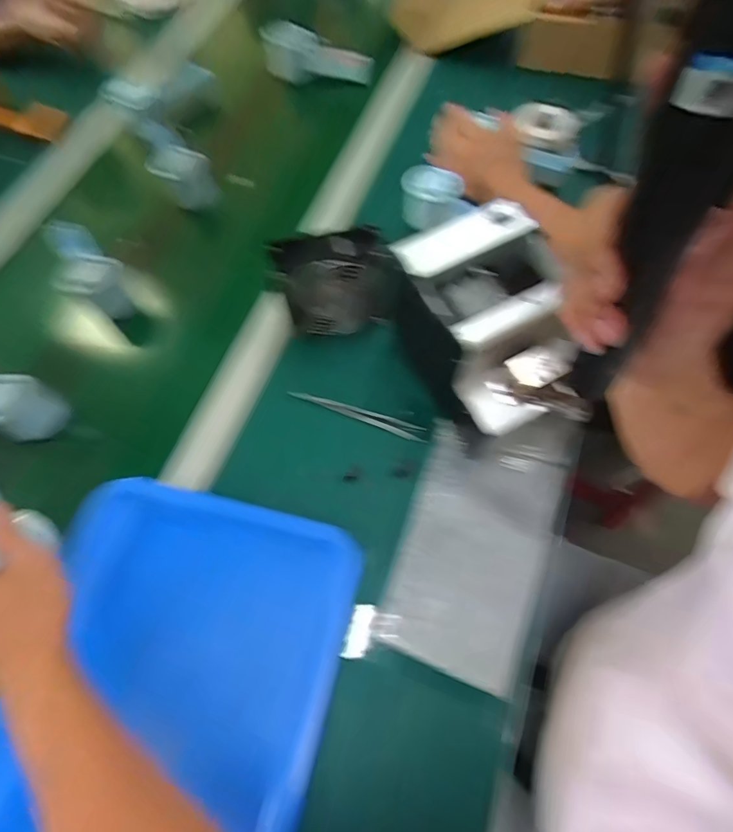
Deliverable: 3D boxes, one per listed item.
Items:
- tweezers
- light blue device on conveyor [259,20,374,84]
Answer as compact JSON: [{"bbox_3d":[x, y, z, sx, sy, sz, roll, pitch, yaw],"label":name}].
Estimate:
[{"bbox_3d":[-0.010,-0.002,0.488,0.153,0.006,0.018,15,67,11],"label":"tweezers"},{"bbox_3d":[-0.083,-0.608,0.769,0.182,0.076,0.043,6,67,-11],"label":"light blue device on conveyor"}]

